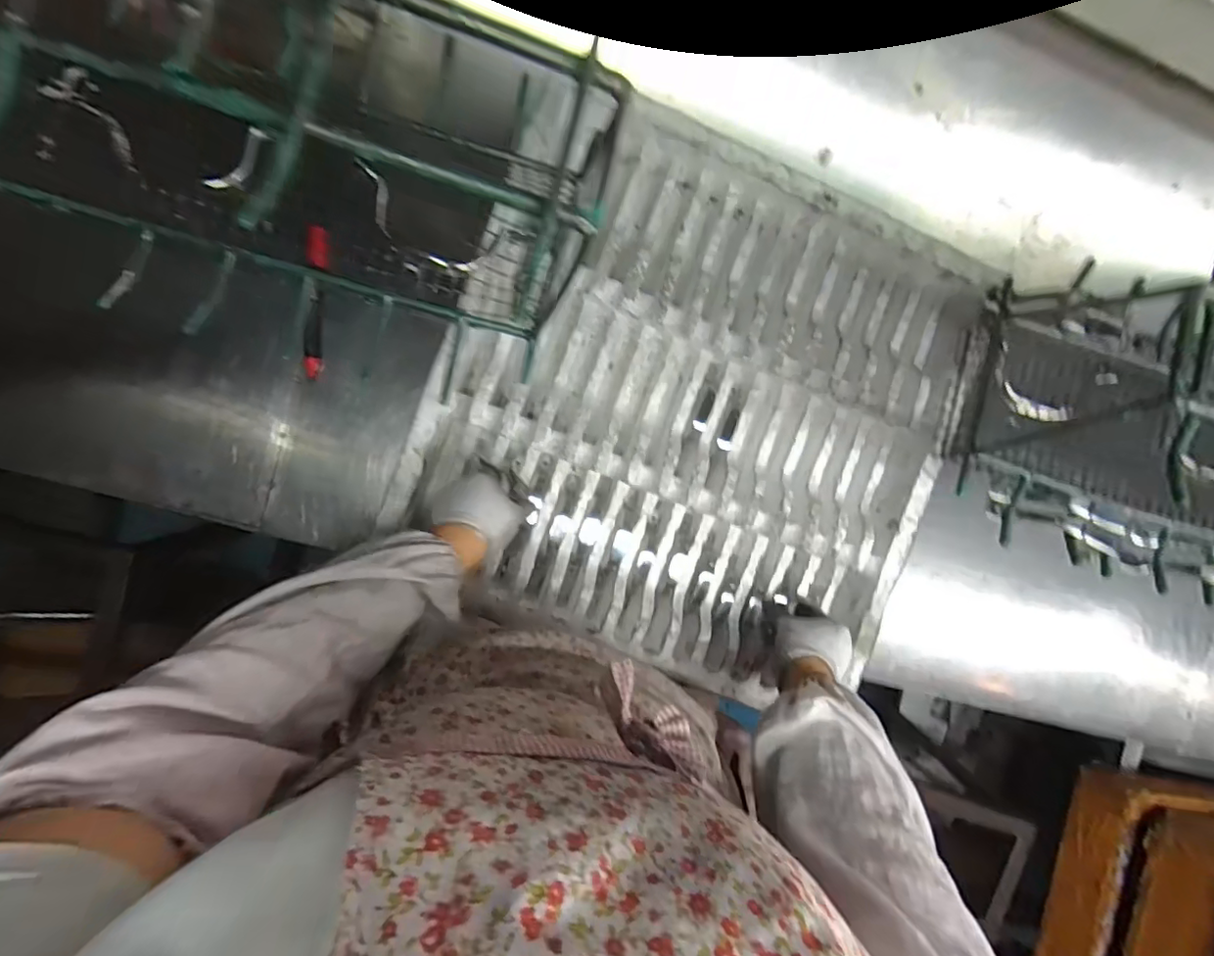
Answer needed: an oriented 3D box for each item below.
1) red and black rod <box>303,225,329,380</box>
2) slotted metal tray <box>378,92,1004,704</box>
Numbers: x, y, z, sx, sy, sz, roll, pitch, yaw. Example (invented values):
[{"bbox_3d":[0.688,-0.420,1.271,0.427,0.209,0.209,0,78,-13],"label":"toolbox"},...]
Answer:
[{"bbox_3d":[-0.308,-0.186,0.603,0.024,0.025,0.157,5,94,-9],"label":"red and black rod"},{"bbox_3d":[0.101,-0.070,0.616,0.516,0.079,0.512,19,92,-10],"label":"slotted metal tray"}]

